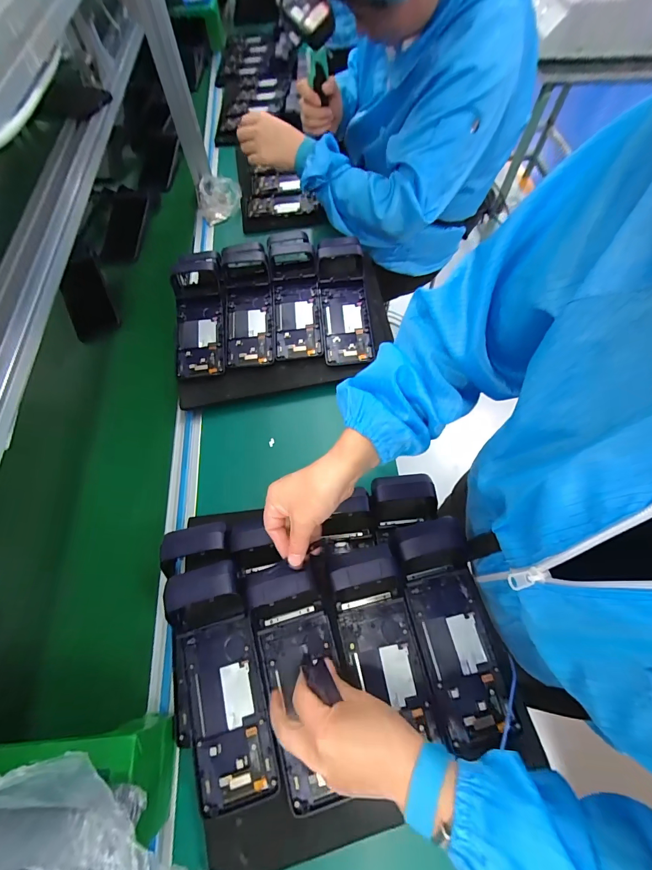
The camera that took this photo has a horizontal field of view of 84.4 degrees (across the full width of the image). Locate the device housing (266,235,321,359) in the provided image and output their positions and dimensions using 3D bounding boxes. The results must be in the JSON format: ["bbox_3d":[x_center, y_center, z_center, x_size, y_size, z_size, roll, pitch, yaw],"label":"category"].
[{"bbox_3d":[-0.053,-0.252,0.622,0.086,0.050,0.258,-6,63,-2],"label":"device housing"}]

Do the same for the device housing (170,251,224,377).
[{"bbox_3d":[-0.221,-0.223,0.614,0.085,0.049,0.268,-9,63,-3],"label":"device housing"}]

